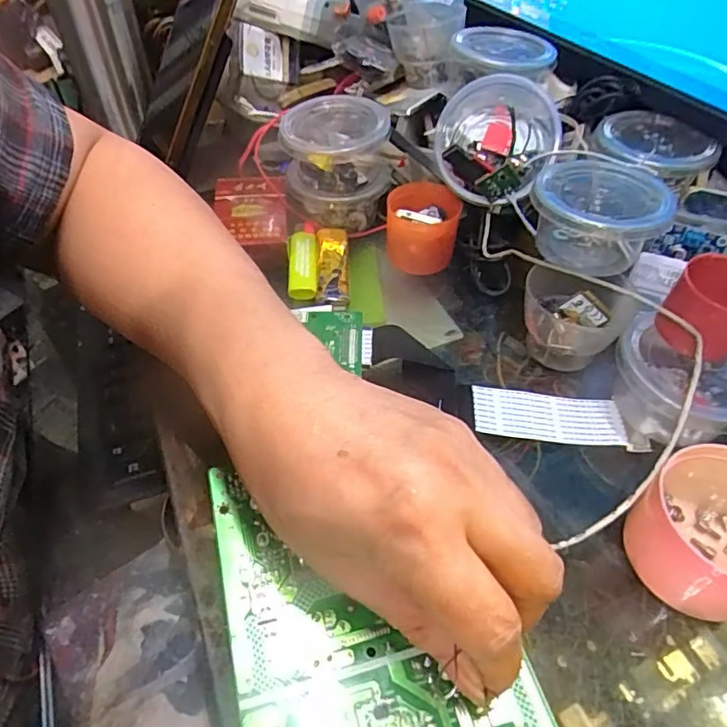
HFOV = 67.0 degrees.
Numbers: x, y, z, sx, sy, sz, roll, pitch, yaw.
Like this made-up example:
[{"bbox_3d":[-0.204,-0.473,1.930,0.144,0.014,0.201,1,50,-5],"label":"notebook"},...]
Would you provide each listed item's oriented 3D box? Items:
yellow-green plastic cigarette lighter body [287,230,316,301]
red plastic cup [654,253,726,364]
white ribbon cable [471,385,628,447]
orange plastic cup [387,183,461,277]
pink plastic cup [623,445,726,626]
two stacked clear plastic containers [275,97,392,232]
[{"bbox_3d":[-0.043,-0.071,0.391,0.019,0.007,0.066,-1,50,-2],"label":"yellow-green plastic cigarette lighter body"},{"bbox_3d":[0.190,-0.028,0.299,0.043,0.044,0.044,1,50,-1],"label":"red plastic cup"},{"bbox_3d":[0.108,0.031,0.320,0.085,0.005,0.031,5,50,3],"label":"white ribbon cable"},{"bbox_3d":[0.042,-0.098,0.398,0.050,0.045,0.049,1,50,-1],"label":"orange plastic cup"},{"bbox_3d":[0.163,0.075,0.252,0.062,0.048,0.074,38,59,26],"label":"pink plastic cup"},{"bbox_3d":[-0.021,-0.154,0.409,0.084,0.058,0.068,34,57,24],"label":"two stacked clear plastic containers"}]

